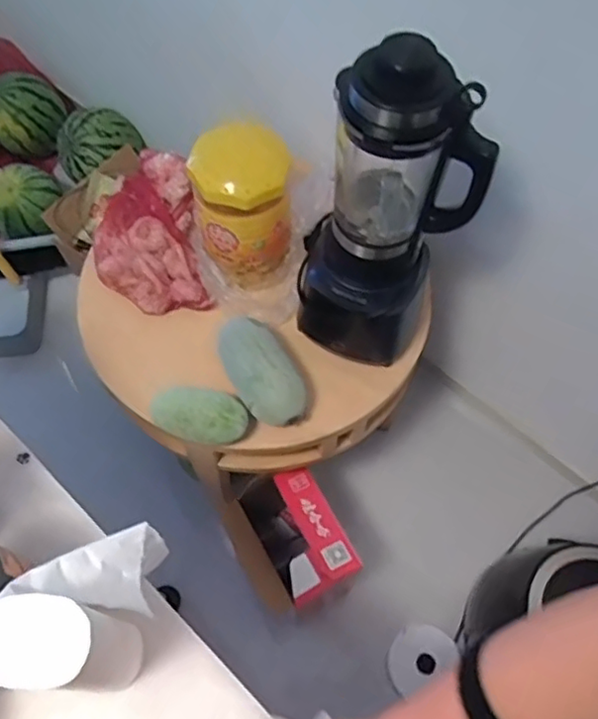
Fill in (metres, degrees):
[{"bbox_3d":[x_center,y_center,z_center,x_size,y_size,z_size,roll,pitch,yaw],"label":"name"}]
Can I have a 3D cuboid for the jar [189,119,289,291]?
[{"bbox_3d":[-0.086,-0.231,0.984,0.143,0.241,0.120,1,62,0],"label":"jar"}]

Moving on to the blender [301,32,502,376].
[{"bbox_3d":[0.103,-0.165,0.820,0.170,0.477,0.158,-32,67,-16],"label":"blender"}]

